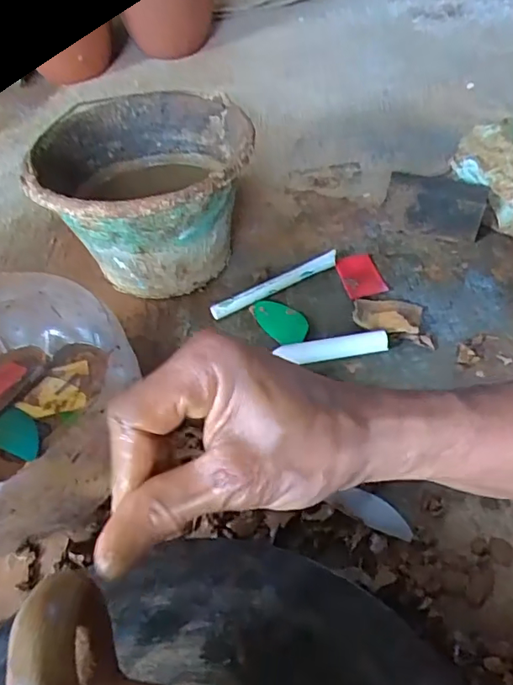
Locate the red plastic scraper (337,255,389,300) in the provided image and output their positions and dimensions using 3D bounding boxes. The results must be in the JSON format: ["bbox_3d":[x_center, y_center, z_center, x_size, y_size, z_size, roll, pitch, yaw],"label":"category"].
[{"bbox_3d":[0.126,-0.084,0.653,0.046,0.004,0.074,-12,48,-4],"label":"red plastic scraper"}]

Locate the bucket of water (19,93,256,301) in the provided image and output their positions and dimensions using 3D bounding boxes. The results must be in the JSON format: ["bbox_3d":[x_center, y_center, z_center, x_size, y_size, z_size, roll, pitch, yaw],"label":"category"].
[{"bbox_3d":[-0.124,-0.168,0.656,0.230,0.169,0.249,-13,48,-4],"label":"bucket of water"}]

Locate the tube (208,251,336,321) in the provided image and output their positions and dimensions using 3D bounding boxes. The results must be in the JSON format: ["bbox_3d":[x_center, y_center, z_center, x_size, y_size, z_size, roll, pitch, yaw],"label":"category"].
[{"bbox_3d":[0.025,-0.069,0.647,0.170,0.022,0.019,-26,51,-16],"label":"tube"}]

